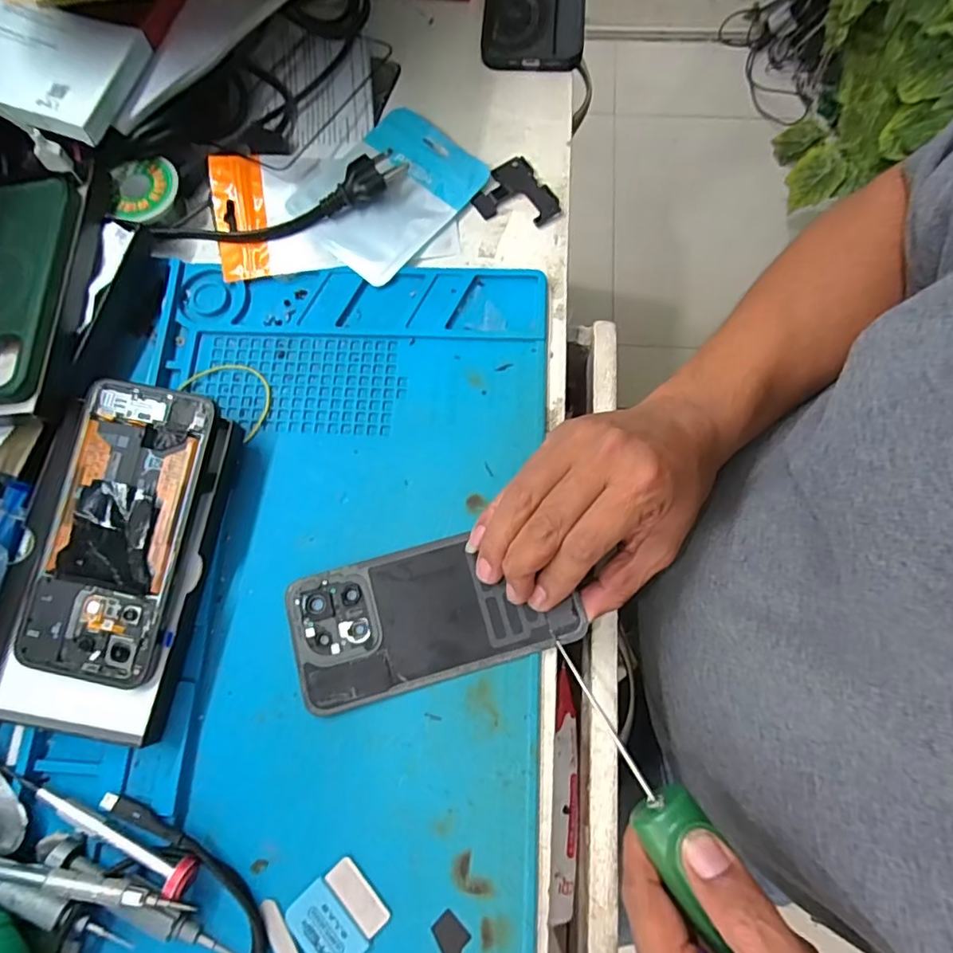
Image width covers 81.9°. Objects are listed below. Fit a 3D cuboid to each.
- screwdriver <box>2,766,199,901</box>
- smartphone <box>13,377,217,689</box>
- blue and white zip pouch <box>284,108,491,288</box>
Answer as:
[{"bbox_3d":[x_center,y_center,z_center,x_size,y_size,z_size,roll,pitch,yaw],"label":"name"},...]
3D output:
[{"bbox_3d":[-0.193,0.178,0.276,0.118,0.018,0.014,19,76,6],"label":"screwdriver"},{"bbox_3d":[-0.197,0.028,0.301,0.074,0.012,0.159,10,82,5],"label":"smartphone"},{"bbox_3d":[-0.059,-0.196,0.377,0.090,0.012,0.118,39,79,11],"label":"blue and white zip pouch"}]

